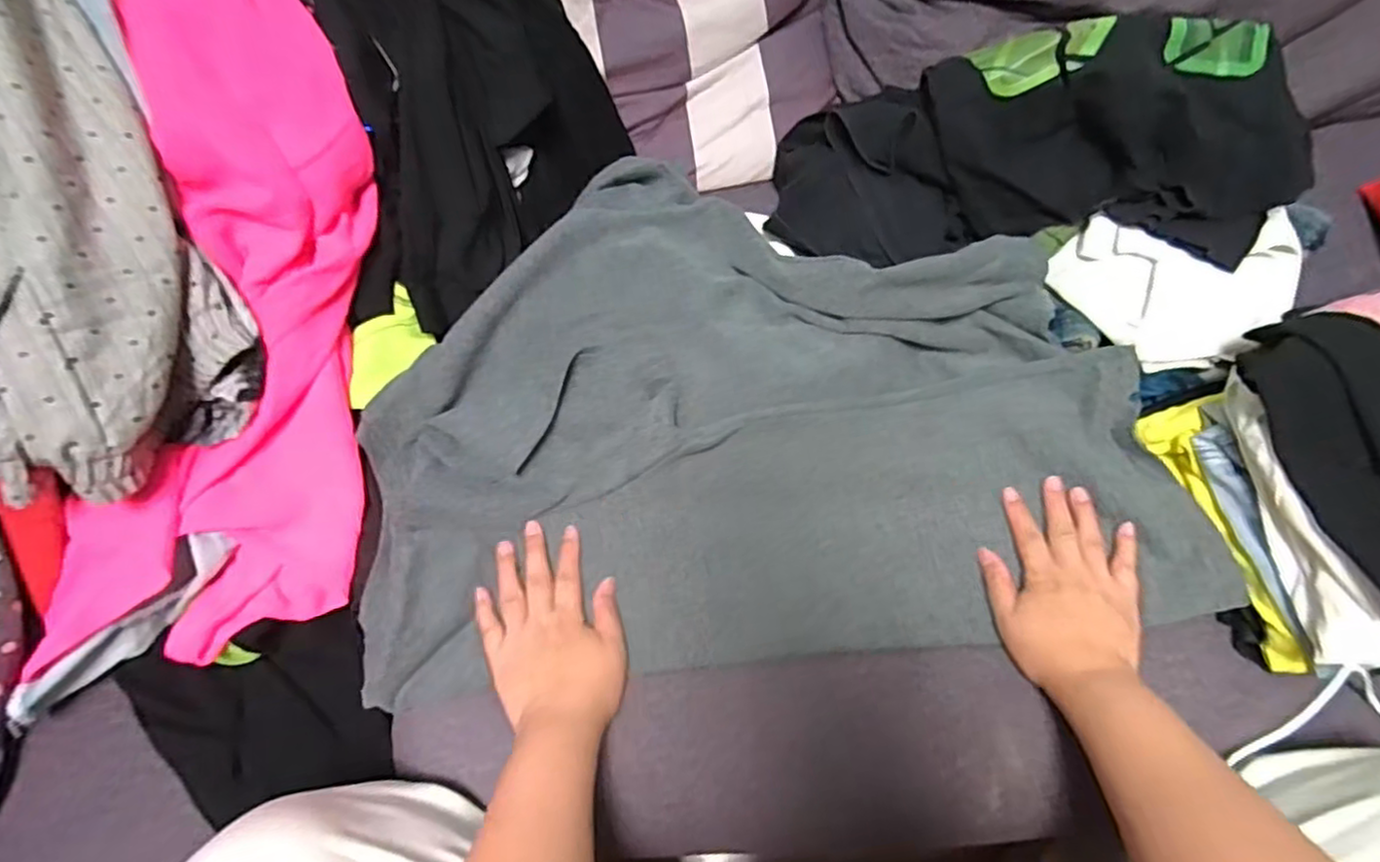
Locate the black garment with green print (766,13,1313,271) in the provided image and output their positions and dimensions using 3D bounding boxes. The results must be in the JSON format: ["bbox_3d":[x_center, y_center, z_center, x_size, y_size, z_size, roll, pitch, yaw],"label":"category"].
[{"bbox_3d":[0.317,-0.248,0.610,0.471,0.160,0.166,6,63,7],"label":"black garment with green print"}]

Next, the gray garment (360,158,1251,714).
[{"bbox_3d":[0.059,-0.035,0.596,0.653,0.123,0.438,-7,62,0],"label":"gray garment"}]

